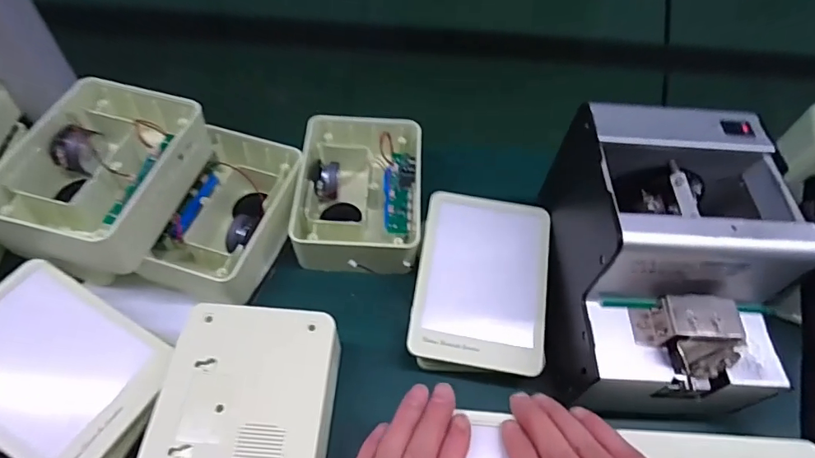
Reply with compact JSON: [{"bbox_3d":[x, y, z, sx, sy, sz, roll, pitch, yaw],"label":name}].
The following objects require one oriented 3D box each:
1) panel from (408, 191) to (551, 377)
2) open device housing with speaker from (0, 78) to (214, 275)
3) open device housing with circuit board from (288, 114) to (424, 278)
[{"bbox_3d":[0.059,0.038,0.380,0.101,0.005,0.137,9,66,2],"label":"panel"},{"bbox_3d":[-0.236,-0.042,0.381,0.109,0.061,0.150,14,55,7],"label":"open device housing with speaker"},{"bbox_3d":[-0.043,-0.031,0.441,0.108,0.049,0.157,3,54,-2],"label":"open device housing with circuit board"}]

